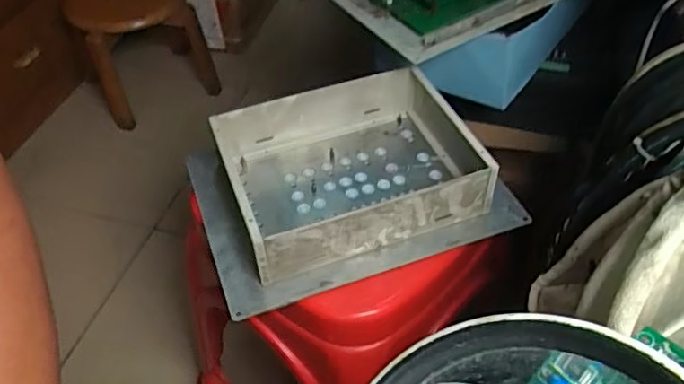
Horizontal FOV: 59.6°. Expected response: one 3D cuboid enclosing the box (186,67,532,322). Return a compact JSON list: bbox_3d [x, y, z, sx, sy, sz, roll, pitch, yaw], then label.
[{"bbox_3d":[-0.007,-0.012,0.605,0.277,0.076,0.199,-15,48,-10],"label":"box"}]

